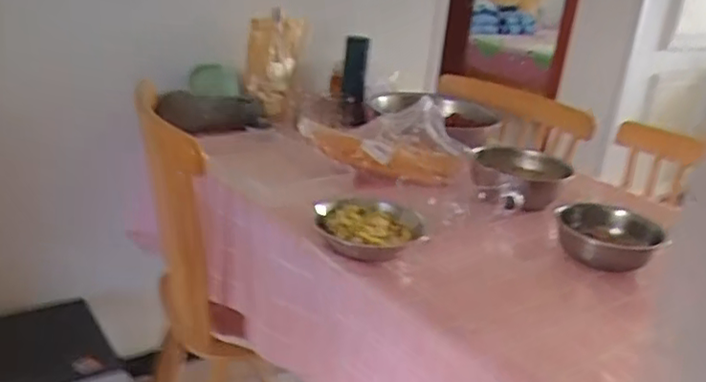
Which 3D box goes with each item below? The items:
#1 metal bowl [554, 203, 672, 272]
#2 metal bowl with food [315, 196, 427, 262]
[{"bbox_3d":[0.418,0.074,1.082,0.152,0.058,0.152,3,24,-1],"label":"metal bowl"},{"bbox_3d":[0.026,0.054,1.030,0.167,0.038,0.154,3,24,-1],"label":"metal bowl with food"}]

